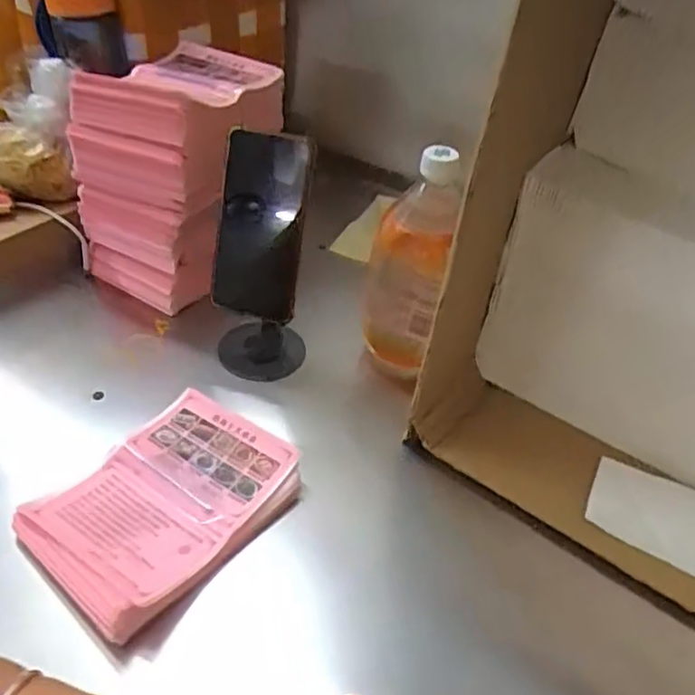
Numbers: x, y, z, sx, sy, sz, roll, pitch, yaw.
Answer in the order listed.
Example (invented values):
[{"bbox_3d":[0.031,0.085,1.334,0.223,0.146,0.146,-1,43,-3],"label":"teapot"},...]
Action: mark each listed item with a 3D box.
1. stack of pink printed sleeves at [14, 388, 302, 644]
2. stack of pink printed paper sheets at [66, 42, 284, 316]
[{"bbox_3d":[-0.136,0.114,0.464,0.139,0.040,0.179,29,47,24],"label":"stack of pink printed sleeves"},{"bbox_3d":[-0.168,-0.181,0.648,0.146,0.199,0.183,22,45,18],"label":"stack of pink printed paper sheets"}]

